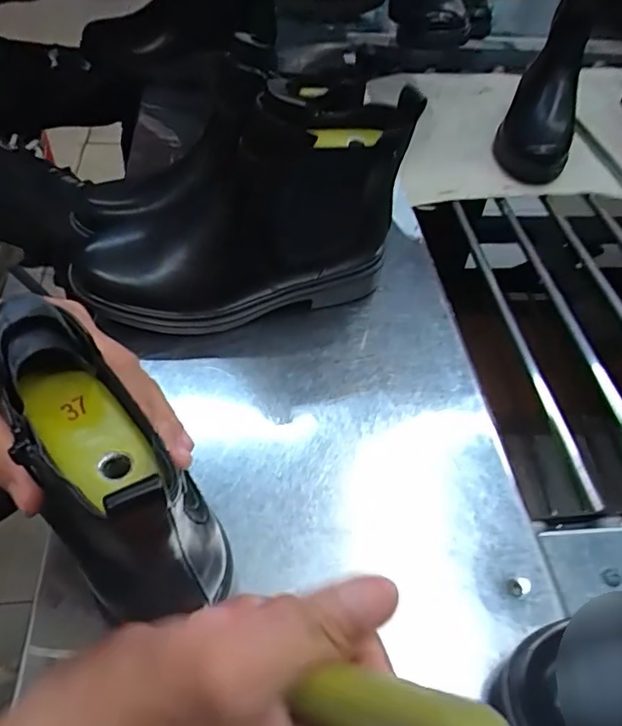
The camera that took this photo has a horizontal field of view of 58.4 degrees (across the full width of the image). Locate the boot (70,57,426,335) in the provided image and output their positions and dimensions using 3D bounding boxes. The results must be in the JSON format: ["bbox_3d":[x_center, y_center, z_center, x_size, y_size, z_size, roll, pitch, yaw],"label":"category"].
[{"bbox_3d":[-0.060,-0.125,0.436,0.258,0.153,0.124,-5,48,-8],"label":"boot"}]

